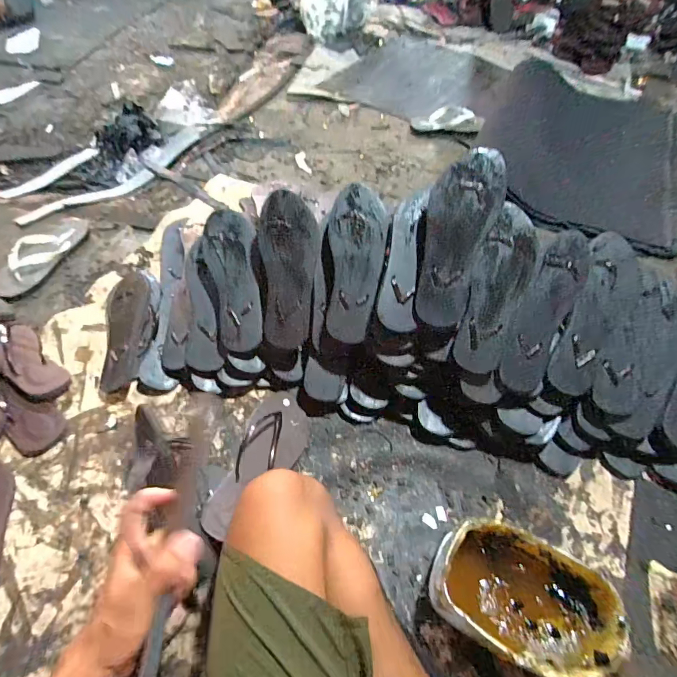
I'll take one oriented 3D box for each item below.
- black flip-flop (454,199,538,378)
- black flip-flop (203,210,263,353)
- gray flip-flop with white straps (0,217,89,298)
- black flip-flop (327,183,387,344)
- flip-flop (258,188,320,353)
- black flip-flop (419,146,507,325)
[{"bbox_3d":[0.232,-0.072,0.605,0.082,0.030,0.241,17,94,12],"label":"black flip-flop"},{"bbox_3d":[-0.183,-0.100,0.721,0.110,0.031,0.239,-10,87,15],"label":"black flip-flop"},{"bbox_3d":[-0.679,-0.204,0.948,0.103,0.041,0.276,11,54,8],"label":"gray flip-flop with white straps"},{"bbox_3d":[0.025,-0.117,0.655,0.085,0.024,0.242,5,93,3],"label":"black flip-flop"},{"bbox_3d":[-0.082,-0.109,0.685,0.094,0.020,0.249,1,98,1],"label":"flip-flop"},{"bbox_3d":[0.169,-0.145,0.601,0.093,0.020,0.251,15,98,11],"label":"black flip-flop"}]

